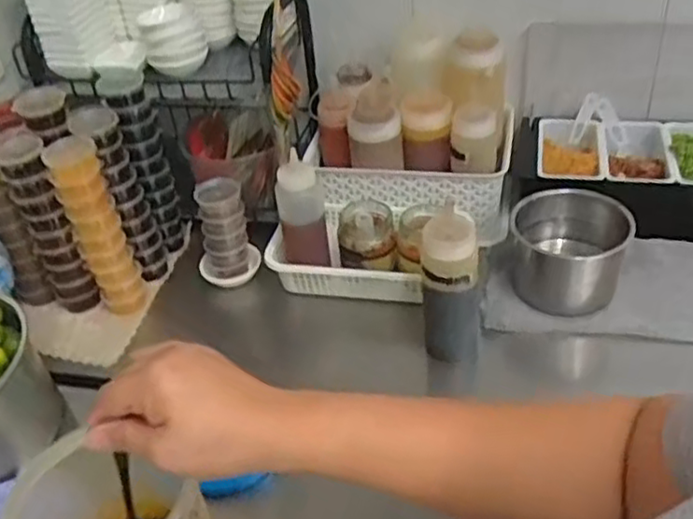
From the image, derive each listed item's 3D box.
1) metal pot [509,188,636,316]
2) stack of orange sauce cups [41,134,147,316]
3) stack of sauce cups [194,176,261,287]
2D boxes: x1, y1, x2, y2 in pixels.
[{"bbox_3d":[0.238,-0.011,0.762,0.121,0.079,0.119,-4,37,3],"label":"metal pot"},{"bbox_3d":[-0.274,-0.036,0.769,0.051,0.209,0.053,-18,39,-15],"label":"stack of orange sauce cups"},{"bbox_3d":[-0.143,-0.034,0.813,0.064,0.122,0.051,-10,38,-4],"label":"stack of sauce cups"}]

